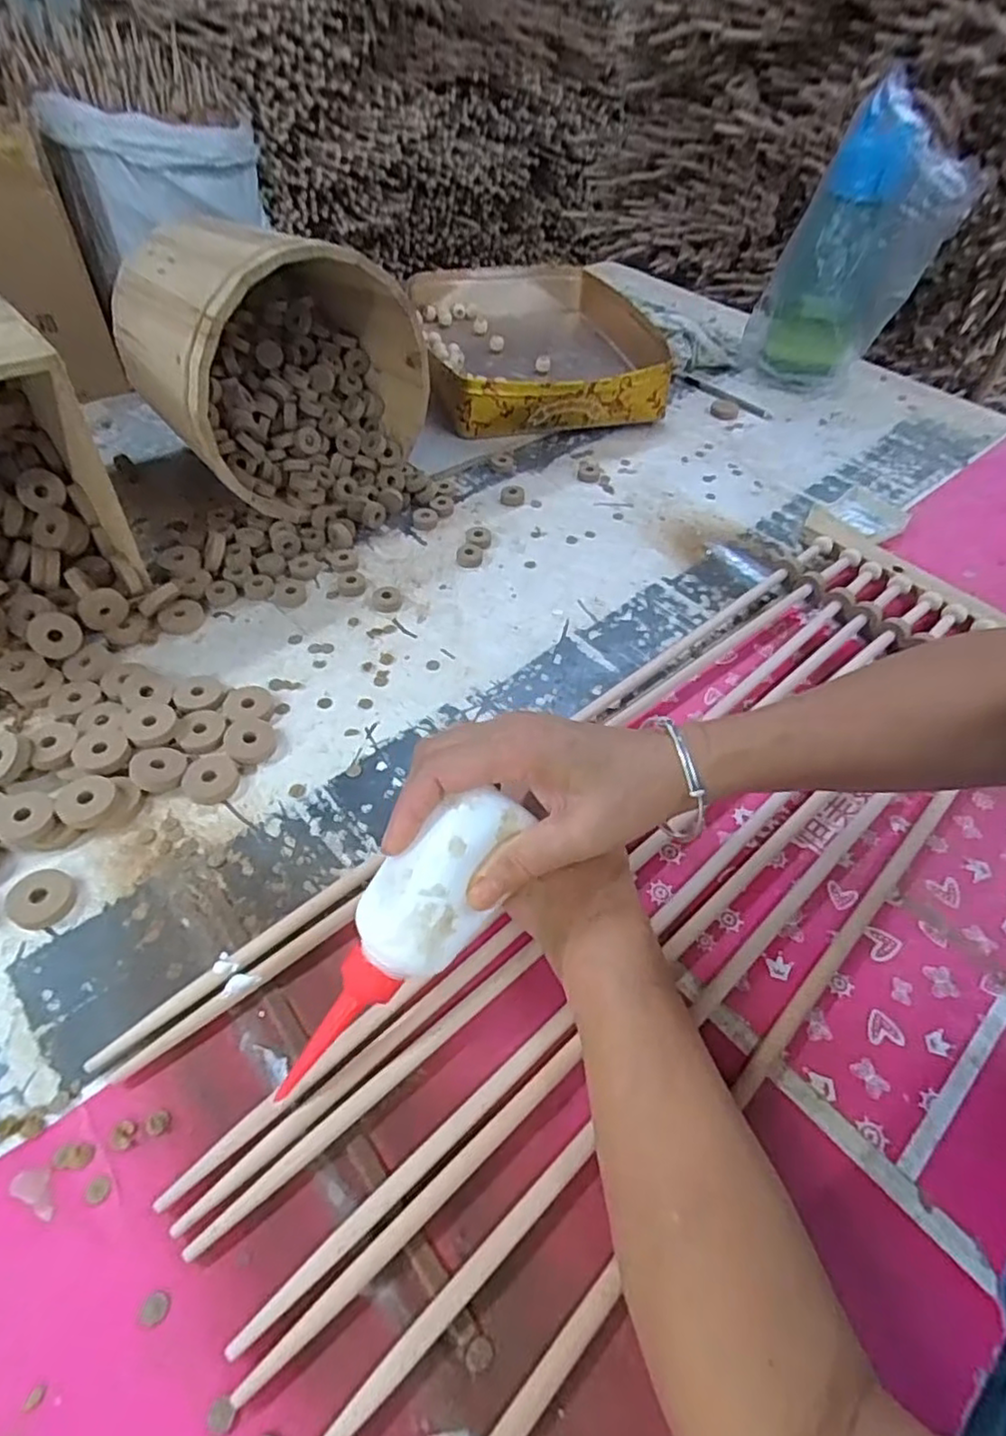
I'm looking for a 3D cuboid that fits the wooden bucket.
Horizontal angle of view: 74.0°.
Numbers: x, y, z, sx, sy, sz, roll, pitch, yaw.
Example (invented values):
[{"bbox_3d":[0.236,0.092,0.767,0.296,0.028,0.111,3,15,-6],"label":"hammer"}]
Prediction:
[{"bbox_3d":[-0.216,-0.345,0.645,0.227,0.213,0.217,-30,58,-26],"label":"wooden bucket"}]

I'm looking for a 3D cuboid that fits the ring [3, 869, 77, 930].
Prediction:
[{"bbox_3d":[-0.276,0.108,0.400,0.033,0.011,0.034,2,50,-3],"label":"ring"}]

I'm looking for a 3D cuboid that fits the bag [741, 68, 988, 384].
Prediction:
[{"bbox_3d":[0.408,-0.538,0.784,0.158,0.277,0.146,15,51,8],"label":"bag"}]

